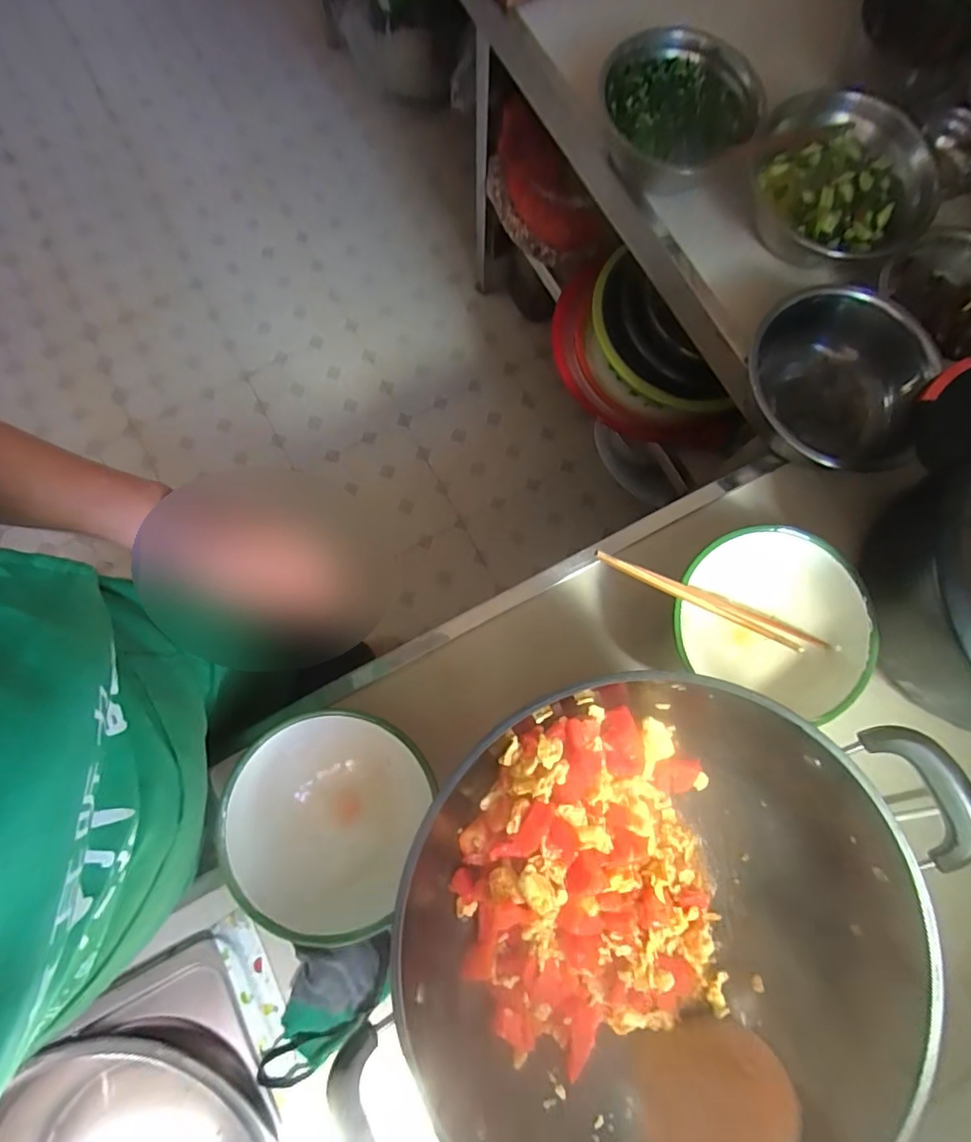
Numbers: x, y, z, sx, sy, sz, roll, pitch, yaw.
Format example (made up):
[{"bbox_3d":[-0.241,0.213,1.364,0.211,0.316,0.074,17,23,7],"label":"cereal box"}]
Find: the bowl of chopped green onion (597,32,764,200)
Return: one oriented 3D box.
[{"bbox_3d":[0.236,-0.565,0.669,0.179,0.066,0.172,0,80,-1],"label":"bowl of chopped green onion"}]

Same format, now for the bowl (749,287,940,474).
[{"bbox_3d":[0.372,-0.204,0.582,0.156,0.123,0.205,11,80,1],"label":"bowl"}]

